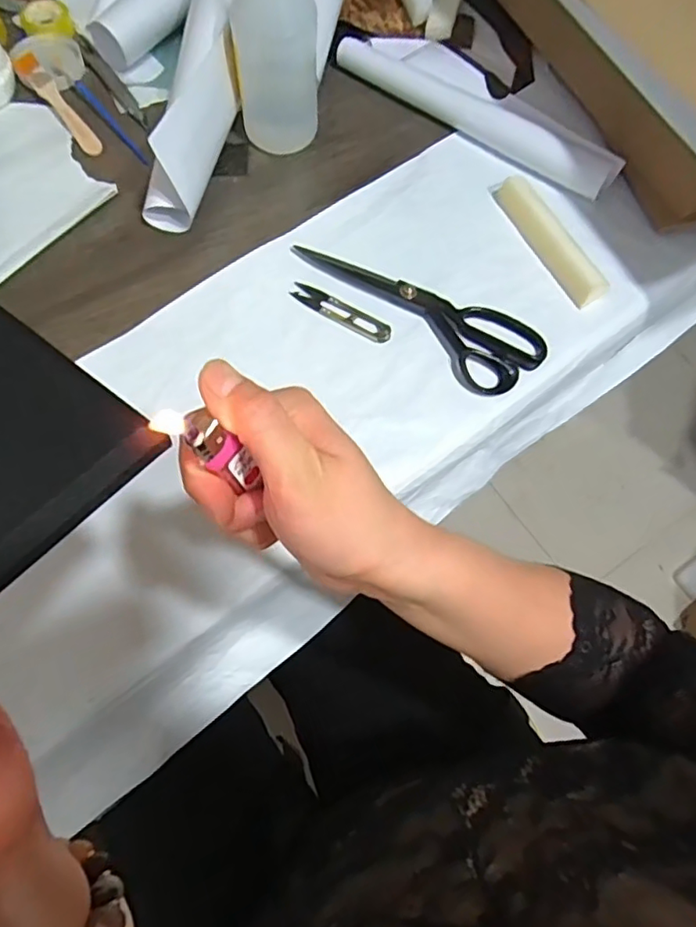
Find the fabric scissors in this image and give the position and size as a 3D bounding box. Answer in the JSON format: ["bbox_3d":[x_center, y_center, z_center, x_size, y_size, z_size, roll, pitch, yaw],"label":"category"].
[{"bbox_3d":[0.066,-0.150,0.536,0.241,0.011,0.079,38,72,10],"label":"fabric scissors"}]

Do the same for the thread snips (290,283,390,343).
[{"bbox_3d":[-0.007,-0.140,0.532,0.102,0.006,0.020,30,71,8],"label":"thread snips"}]

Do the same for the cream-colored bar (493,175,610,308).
[{"bbox_3d":[0.197,-0.219,0.559,0.034,0.017,0.149,-28,73,-13],"label":"cream-colored bar"}]

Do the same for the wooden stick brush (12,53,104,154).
[{"bbox_3d":[-0.298,-0.371,0.592,0.023,0.012,0.143,-36,75,-15],"label":"wooden stick brush"}]

